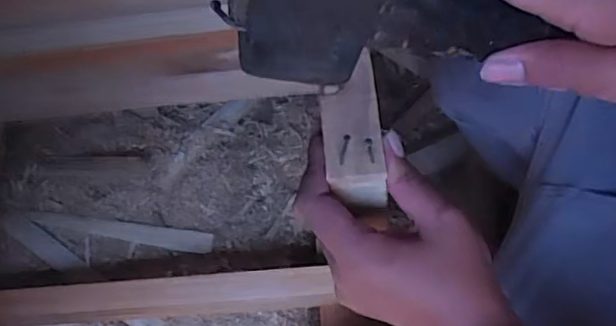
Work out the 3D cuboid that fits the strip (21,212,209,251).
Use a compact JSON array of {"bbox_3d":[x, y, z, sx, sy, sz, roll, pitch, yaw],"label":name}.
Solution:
[{"bbox_3d":[-0.238,0.082,0.765,0.233,0.011,0.025,6,62,6],"label":"strip"}]

